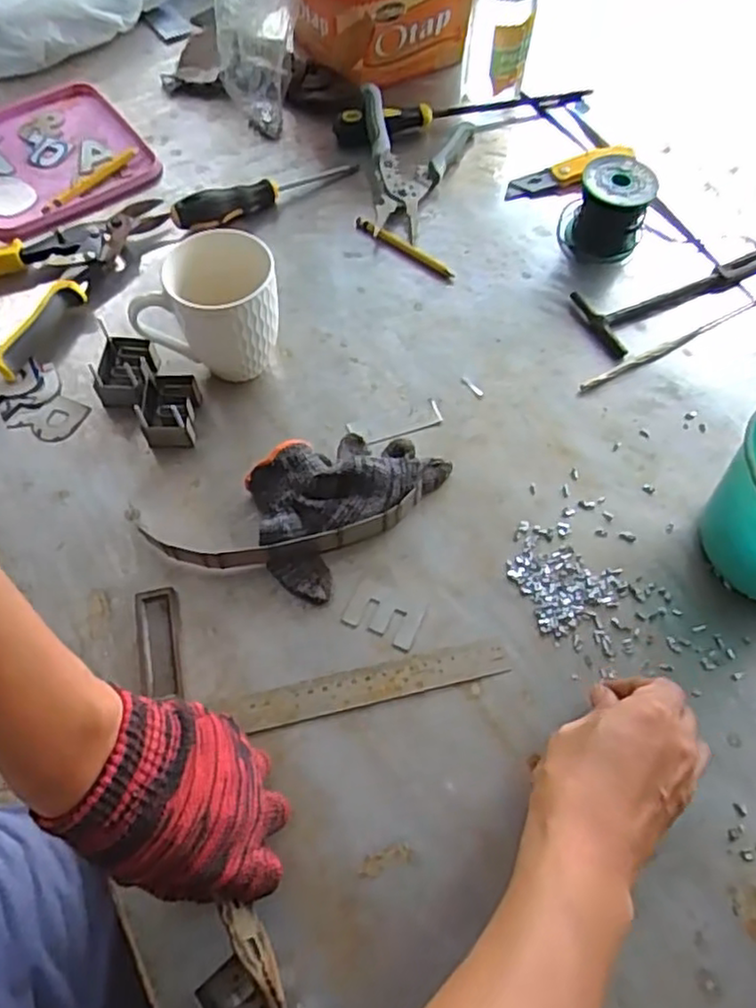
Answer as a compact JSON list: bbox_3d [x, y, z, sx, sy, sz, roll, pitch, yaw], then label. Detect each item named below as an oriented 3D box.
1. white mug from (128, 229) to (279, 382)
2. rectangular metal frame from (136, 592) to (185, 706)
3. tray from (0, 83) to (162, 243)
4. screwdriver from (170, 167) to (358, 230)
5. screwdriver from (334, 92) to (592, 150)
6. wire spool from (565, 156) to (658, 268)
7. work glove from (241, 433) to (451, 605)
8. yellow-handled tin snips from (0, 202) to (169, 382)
[{"bbox_3d":[-0.131,-0.154,0.555,0.104,0.108,0.080,11,62,4],"label":"white mug"},{"bbox_3d":[-0.155,0.097,0.481,0.029,0.006,0.074,-9,63,-7],"label":"rectangular metal frame"},{"bbox_3d":[-0.348,-0.366,0.717,0.185,0.011,0.208,-35,68,-19],"label":"tray"},{"bbox_3d":[-0.113,-0.317,0.682,0.195,0.032,0.036,-32,67,-17],"label":"screwdriver"},{"bbox_3d":[0.099,-0.441,0.763,0.293,0.028,0.049,-17,64,-11],"label":"screwdriver"},{"bbox_3d":[0.224,-0.283,0.658,0.068,0.068,0.067,1,62,-2],"label":"wire spool"},{"bbox_3d":[-0.033,-0.013,0.521,0.104,0.041,0.154,39,67,17],"label":"work glove"},{"bbox_3d":[-0.295,-0.218,0.629,0.139,0.023,0.211,38,67,17],"label":"yellow-handled tin snips"}]

